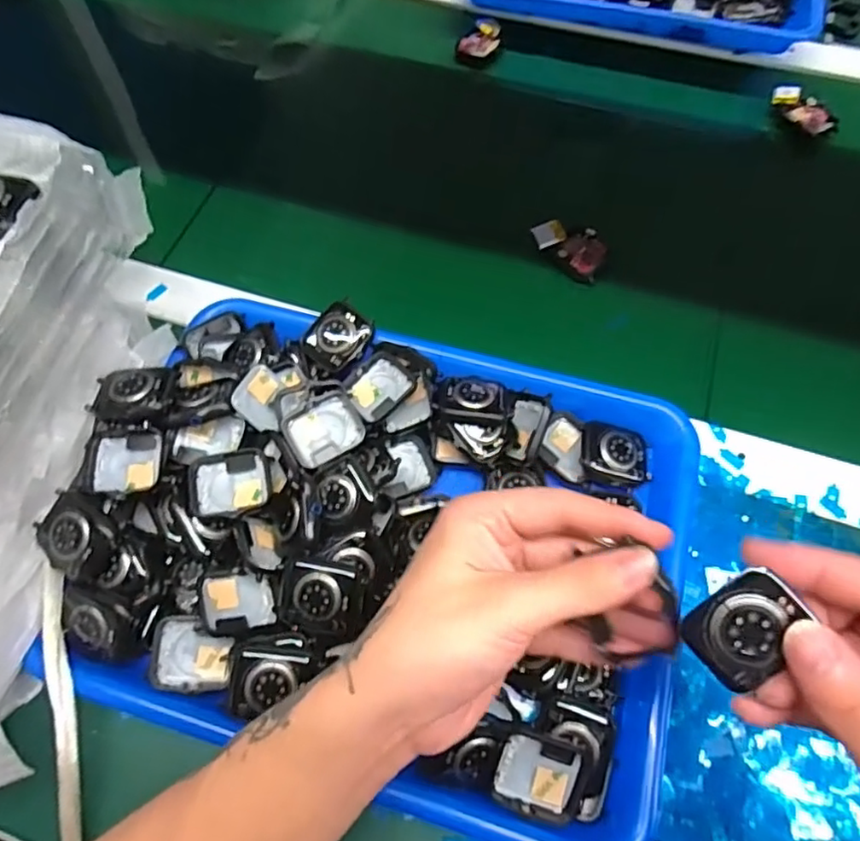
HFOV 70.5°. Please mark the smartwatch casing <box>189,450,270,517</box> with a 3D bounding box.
[{"bbox_3d":[-0.111,0.035,0.340,0.041,0.013,0.034,-15,64,-5],"label":"smartwatch casing"}]

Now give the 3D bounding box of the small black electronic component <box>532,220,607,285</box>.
[{"bbox_3d":[0.108,-0.132,0.458,0.036,0.014,0.056,-40,69,-16],"label":"small black electronic component"}]

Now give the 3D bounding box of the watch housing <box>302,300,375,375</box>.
[{"bbox_3d":[-0.058,-0.053,0.386,0.037,0.009,0.040,39,90,11],"label":"watch housing"}]

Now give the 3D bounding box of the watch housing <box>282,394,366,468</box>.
[{"bbox_3d":[-0.062,0.004,0.357,0.044,0.008,0.033,-27,66,-11],"label":"watch housing"}]

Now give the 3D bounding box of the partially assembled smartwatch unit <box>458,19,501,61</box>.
[{"bbox_3d":[0.050,-0.361,0.573,0.034,0.009,0.050,29,68,15],"label":"partially assembled smartwatch unit"}]

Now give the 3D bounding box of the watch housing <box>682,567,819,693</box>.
[{"bbox_3d":[0.108,0.071,0.212,0.028,0.010,0.037,42,98,16],"label":"watch housing"}]

